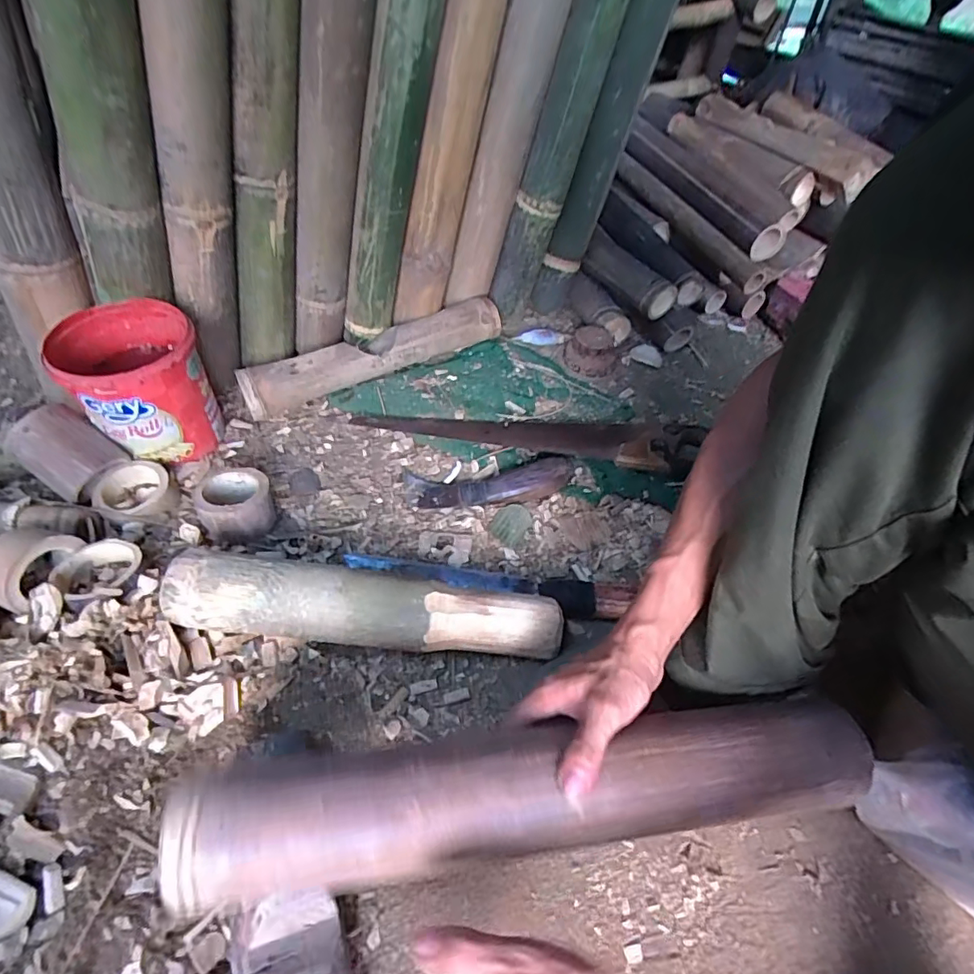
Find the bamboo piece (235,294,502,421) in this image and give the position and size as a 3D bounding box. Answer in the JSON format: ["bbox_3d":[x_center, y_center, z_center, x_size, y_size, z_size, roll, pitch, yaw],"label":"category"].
[{"bbox_3d":[-0.163,-0.203,0.823,0.406,0.063,0.073,-24,55,-25],"label":"bamboo piece"}]

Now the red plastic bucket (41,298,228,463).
[{"bbox_3d":[-0.405,-0.115,0.651,0.134,0.160,0.134,3,48,-4],"label":"red plastic bucket"}]

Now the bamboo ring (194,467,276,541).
[{"bbox_3d":[-0.278,0.019,0.608,0.074,0.062,0.079,3,48,-4],"label":"bamboo ring"}]

